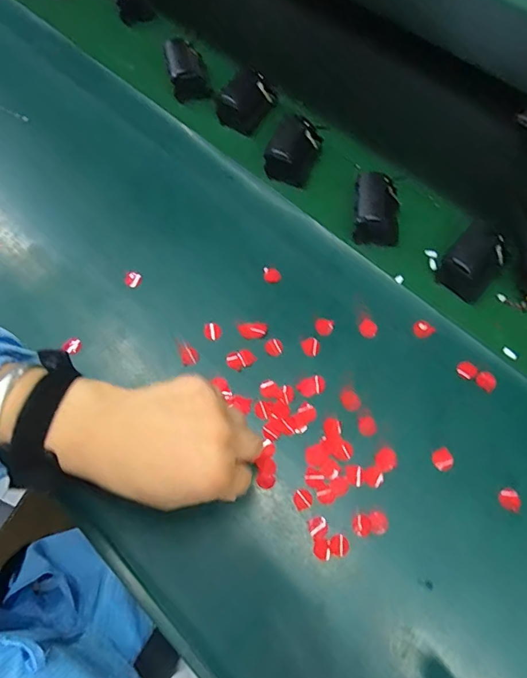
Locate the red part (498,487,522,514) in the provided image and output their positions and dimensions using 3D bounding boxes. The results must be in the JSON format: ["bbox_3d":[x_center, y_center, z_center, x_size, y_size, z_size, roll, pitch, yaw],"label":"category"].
[{"bbox_3d":[0.200,0.130,0.367,0.017,0.004,0.017,0,66,1],"label":"red part"}]

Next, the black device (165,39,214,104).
[{"bbox_3d":[-0.094,-0.330,0.564,0.055,0.043,0.064,-11,66,-4],"label":"black device"}]

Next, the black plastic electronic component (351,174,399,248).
[{"bbox_3d":[0.118,-0.134,0.475,0.054,0.044,0.069,5,66,3],"label":"black plastic electronic component"}]

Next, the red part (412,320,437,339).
[{"bbox_3d":[0.151,-0.009,0.432,0.018,0.004,0.019,-42,72,-16],"label":"red part"}]

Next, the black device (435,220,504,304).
[{"bbox_3d":[0.210,-0.076,0.455,0.050,0.045,0.073,38,72,16],"label":"black device"}]

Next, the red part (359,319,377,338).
[{"bbox_3d":[0.100,-0.010,0.432,0.017,0.004,0.018,0,66,1],"label":"red part"}]

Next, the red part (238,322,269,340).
[{"bbox_3d":[-0.010,-0.008,0.432,0.028,0.004,0.017,-1,66,0],"label":"red part"}]

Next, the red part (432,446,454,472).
[{"bbox_3d":[0.151,0.101,0.381,0.018,0.006,0.018,0,66,1],"label":"red part"}]

